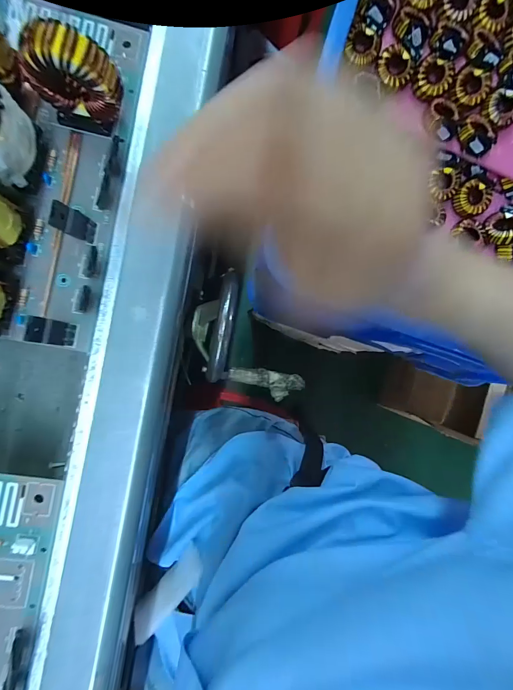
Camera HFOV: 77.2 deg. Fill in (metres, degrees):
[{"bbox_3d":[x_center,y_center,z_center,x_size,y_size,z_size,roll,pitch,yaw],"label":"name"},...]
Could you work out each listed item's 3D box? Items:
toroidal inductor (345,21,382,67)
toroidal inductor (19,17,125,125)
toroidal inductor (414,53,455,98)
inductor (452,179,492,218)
[{"bbox_3d":[0.140,-0.394,0.427,0.044,0.015,0.043,0,88,-9],"label":"toroidal inductor"},{"bbox_3d":[-0.107,-0.156,0.189,0.048,0.053,0.018,8,87,-9],"label":"toroidal inductor"},{"bbox_3d":[0.239,-0.360,0.433,0.047,0.019,0.048,0,88,-9],"label":"toroidal inductor"},{"bbox_3d":[0.312,-0.212,0.464,0.047,0.019,0.048,0,88,-9],"label":"inductor"}]

